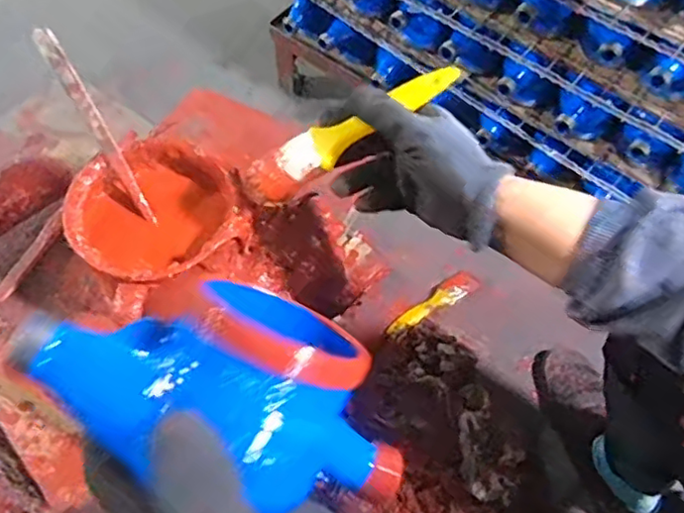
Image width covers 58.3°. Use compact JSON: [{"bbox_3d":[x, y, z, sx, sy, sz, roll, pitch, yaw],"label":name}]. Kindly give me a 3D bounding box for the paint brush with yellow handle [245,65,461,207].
[{"bbox_3d":[0.004,-0.094,0.466,0.180,0.011,0.044,-29,66,15],"label":"paint brush with yellow handle"}]

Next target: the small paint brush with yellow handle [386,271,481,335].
[{"bbox_3d":[0.137,0.071,0.943,0.160,0.009,0.036,-27,66,-17],"label":"small paint brush with yellow handle"}]

